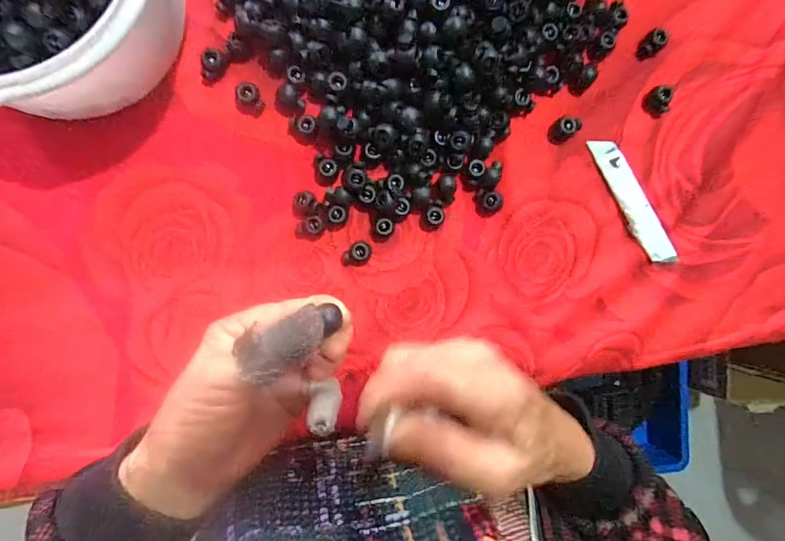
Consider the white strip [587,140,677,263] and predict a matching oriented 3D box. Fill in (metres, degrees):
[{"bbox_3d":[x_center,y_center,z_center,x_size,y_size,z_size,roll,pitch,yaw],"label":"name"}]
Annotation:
[{"bbox_3d":[0.176,-0.051,0.282,0.019,0.007,0.101,-30,95,-6],"label":"white strip"}]

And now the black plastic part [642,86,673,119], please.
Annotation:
[{"bbox_3d":[0.192,-0.122,0.280,0.013,0.013,0.019,-37,95,-5],"label":"black plastic part"}]

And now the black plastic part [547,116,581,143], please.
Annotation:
[{"bbox_3d":[0.122,-0.100,0.275,0.018,0.012,0.016,-33,95,-6],"label":"black plastic part"}]

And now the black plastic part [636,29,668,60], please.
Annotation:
[{"bbox_3d":[0.185,-0.162,0.279,0.018,0.011,0.015,-38,95,-5],"label":"black plastic part"}]

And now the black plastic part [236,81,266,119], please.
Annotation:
[{"bbox_3d":[-0.095,-0.114,0.258,0.018,0.011,0.017,0,91,-8],"label":"black plastic part"}]

